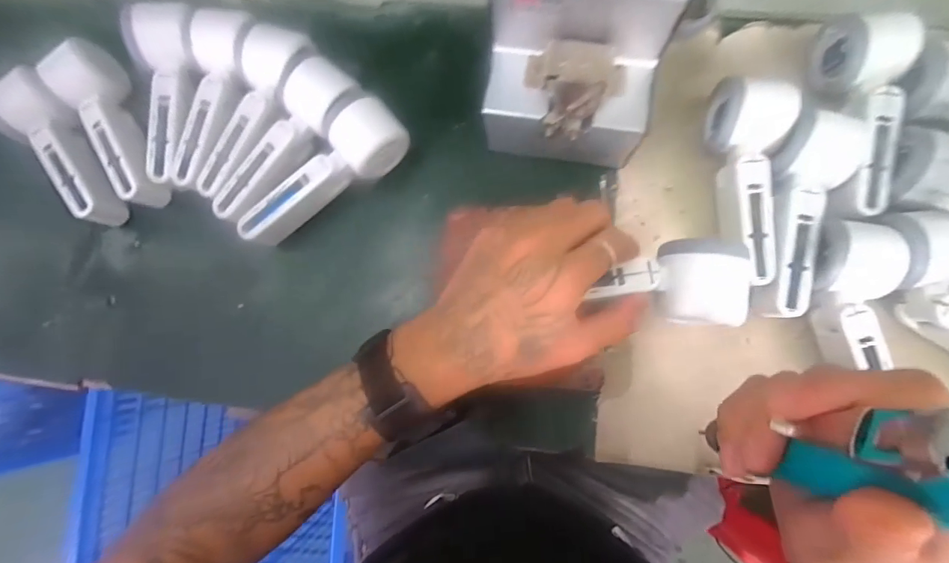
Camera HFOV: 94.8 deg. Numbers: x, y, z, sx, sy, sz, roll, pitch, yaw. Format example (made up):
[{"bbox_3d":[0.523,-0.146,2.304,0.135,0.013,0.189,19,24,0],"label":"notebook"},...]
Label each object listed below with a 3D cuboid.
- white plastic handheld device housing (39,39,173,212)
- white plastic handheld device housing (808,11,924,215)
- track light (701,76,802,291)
[{"bbox_3d":[-0.335,-0.144,0.400,0.044,0.055,0.154,-30,81,1],"label":"white plastic handheld device housing"},{"bbox_3d":[0.319,-0.136,0.350,0.052,0.053,0.163,0,83,6],"label":"white plastic handheld device housing"},{"bbox_3d":[0.223,-0.083,0.357,0.050,0.057,0.164,3,83,6],"label":"track light"}]

